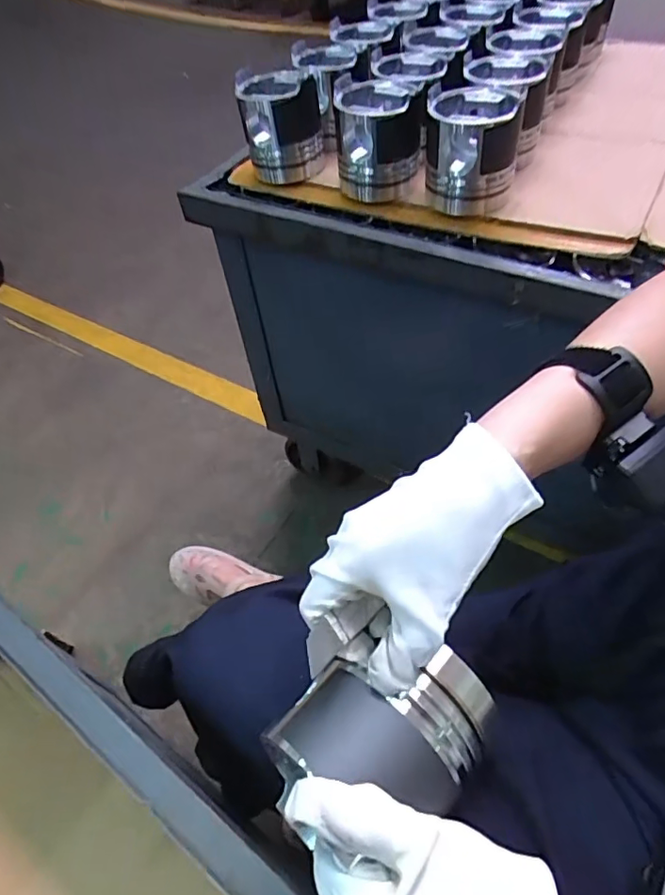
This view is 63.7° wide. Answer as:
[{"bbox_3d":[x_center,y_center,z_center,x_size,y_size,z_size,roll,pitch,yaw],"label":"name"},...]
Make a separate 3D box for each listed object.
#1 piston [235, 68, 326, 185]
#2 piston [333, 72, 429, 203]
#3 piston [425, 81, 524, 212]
[{"bbox_3d":[-0.063,-0.406,0.673,0.097,0.114,0.097,-9,52,-1],"label":"piston"},{"bbox_3d":[0.056,-0.365,0.633,0.098,0.100,0.099,5,53,10],"label":"piston"},{"bbox_3d":[0.155,-0.333,0.597,0.098,0.099,0.100,7,53,11],"label":"piston"}]

